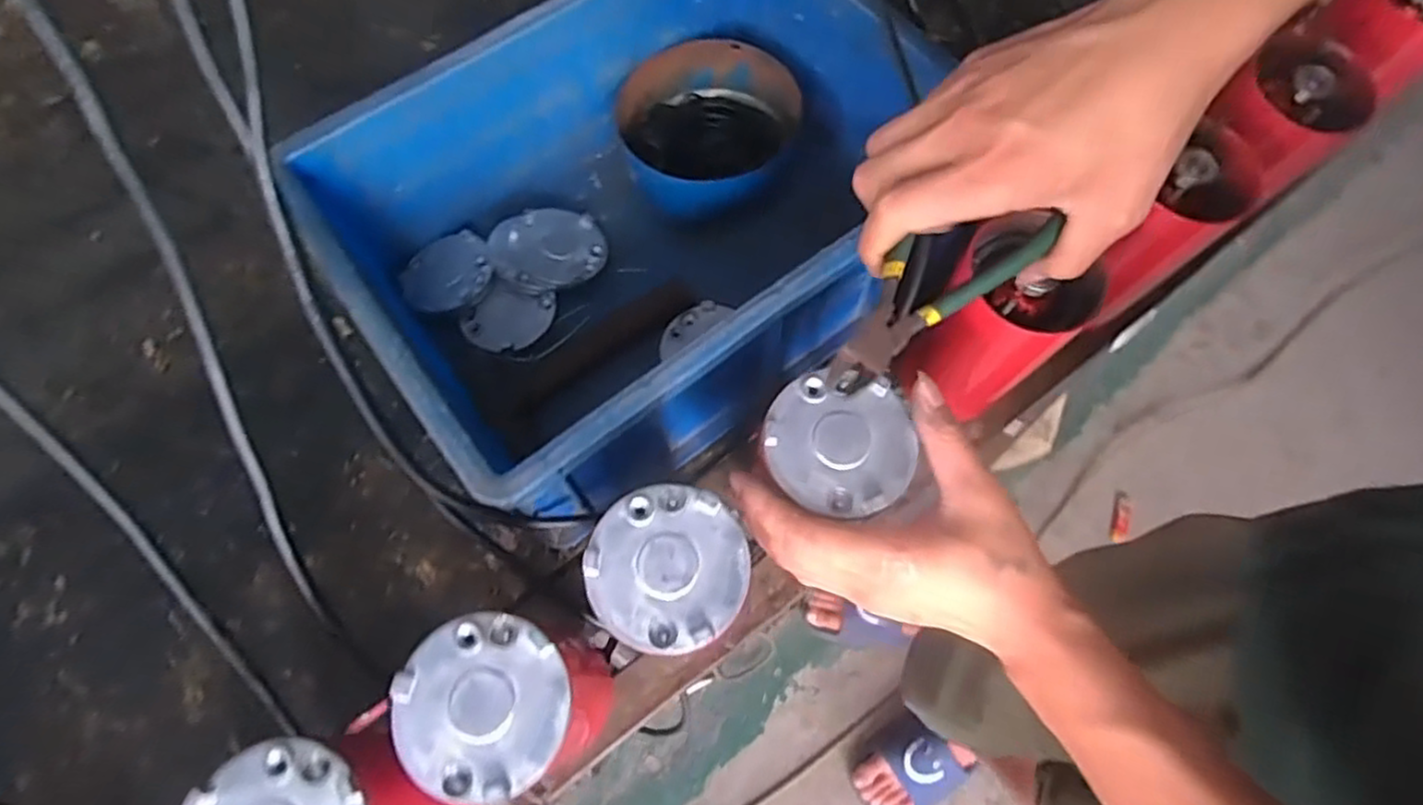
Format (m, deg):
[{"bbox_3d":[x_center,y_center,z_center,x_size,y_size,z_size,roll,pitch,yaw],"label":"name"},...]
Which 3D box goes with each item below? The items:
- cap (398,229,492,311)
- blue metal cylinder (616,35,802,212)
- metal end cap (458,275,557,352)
[{"bbox_3d":[-0.207,-0.104,0.575,0.071,0.015,0.072,-1,67,1],"label":"cap"},{"bbox_3d":[-0.012,-0.223,0.596,0.136,0.055,0.148,22,69,11],"label":"blue metal cylinder"},{"bbox_3d":[-0.158,-0.066,0.565,0.063,0.009,0.059,-1,67,1],"label":"metal end cap"}]

